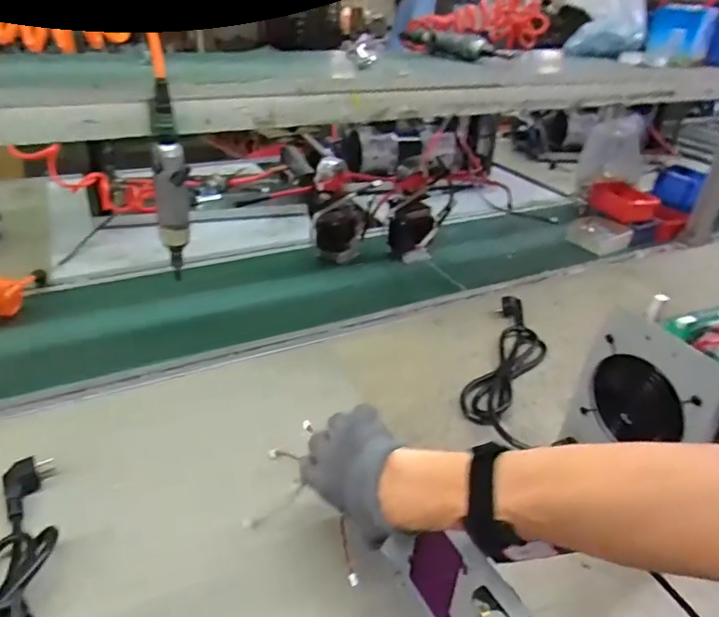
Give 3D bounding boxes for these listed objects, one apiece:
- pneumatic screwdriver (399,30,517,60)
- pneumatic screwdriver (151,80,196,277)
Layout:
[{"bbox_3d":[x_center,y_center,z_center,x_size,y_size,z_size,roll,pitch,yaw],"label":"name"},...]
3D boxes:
[{"bbox_3d":[0.181,-0.487,1.002,0.049,0.044,0.275,-20,39,-33],"label":"pneumatic screwdriver"},{"bbox_3d":[-0.243,-0.156,0.701,0.046,0.247,0.052,-6,33,-15],"label":"pneumatic screwdriver"}]

